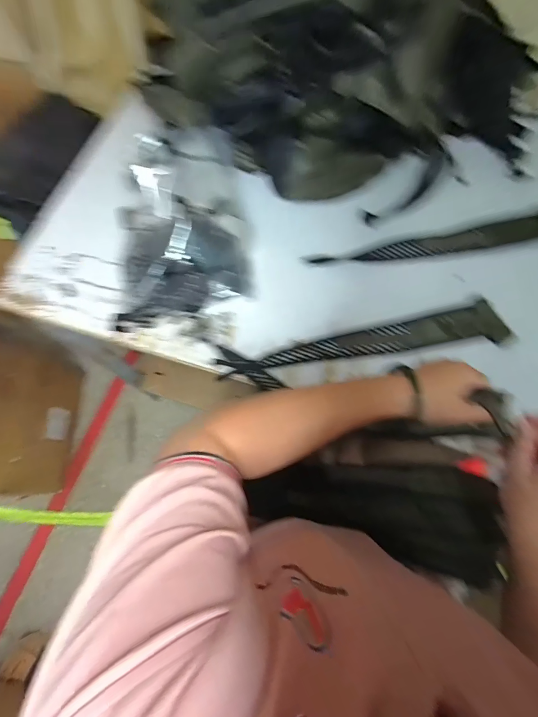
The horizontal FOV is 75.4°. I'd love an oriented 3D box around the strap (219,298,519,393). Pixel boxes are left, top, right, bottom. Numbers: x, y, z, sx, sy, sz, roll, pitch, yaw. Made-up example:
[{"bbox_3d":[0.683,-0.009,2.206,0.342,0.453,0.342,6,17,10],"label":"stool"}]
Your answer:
[{"bbox_3d":[0.153,-0.021,0.579,0.466,0.029,0.083,-11,70,-3],"label":"strap"}]

